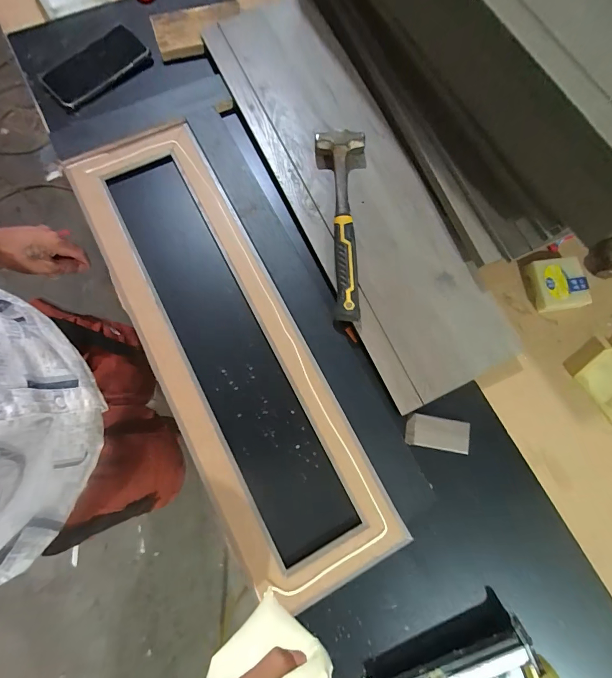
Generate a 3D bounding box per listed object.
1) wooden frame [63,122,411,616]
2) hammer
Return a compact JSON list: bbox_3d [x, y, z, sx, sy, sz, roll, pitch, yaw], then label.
[{"bbox_3d":[-0.113,0.005,0.447,0.197,0.024,0.657,-27,80,-7],"label":"wooden frame"},{"bbox_3d":[0.048,-0.158,0.456,0.061,0.031,0.265,0,78,-2],"label":"hammer"}]

